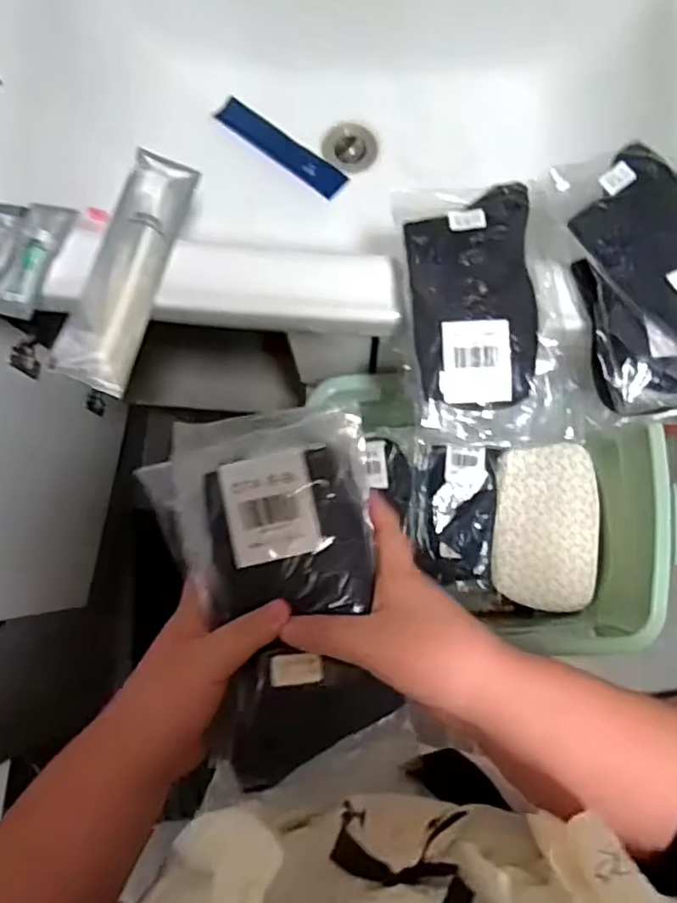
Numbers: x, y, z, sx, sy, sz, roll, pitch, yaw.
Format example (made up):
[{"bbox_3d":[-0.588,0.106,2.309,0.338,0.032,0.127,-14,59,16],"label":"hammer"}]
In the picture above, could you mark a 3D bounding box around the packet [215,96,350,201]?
[{"bbox_3d":[-0.060,-0.323,0.671,0.159,0.012,0.037,39,82,7],"label":"packet"}]

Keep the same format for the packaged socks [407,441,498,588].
[{"bbox_3d":[0.135,0.073,0.735,0.097,0.027,0.159,4,80,2],"label":"packaged socks"}]

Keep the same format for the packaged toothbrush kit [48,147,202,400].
[{"bbox_3d":[-0.163,-0.144,0.495,0.052,0.023,0.214,19,66,-19],"label":"packaged toothbrush kit"}]

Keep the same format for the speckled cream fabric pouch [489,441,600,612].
[{"bbox_3d":[0.241,0.085,0.725,0.114,0.038,0.189,5,80,2],"label":"speckled cream fabric pouch"}]

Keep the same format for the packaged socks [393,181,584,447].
[{"bbox_3d":[0.109,-0.102,0.454,0.121,0.038,0.199,-5,80,0],"label":"packaged socks"}]

